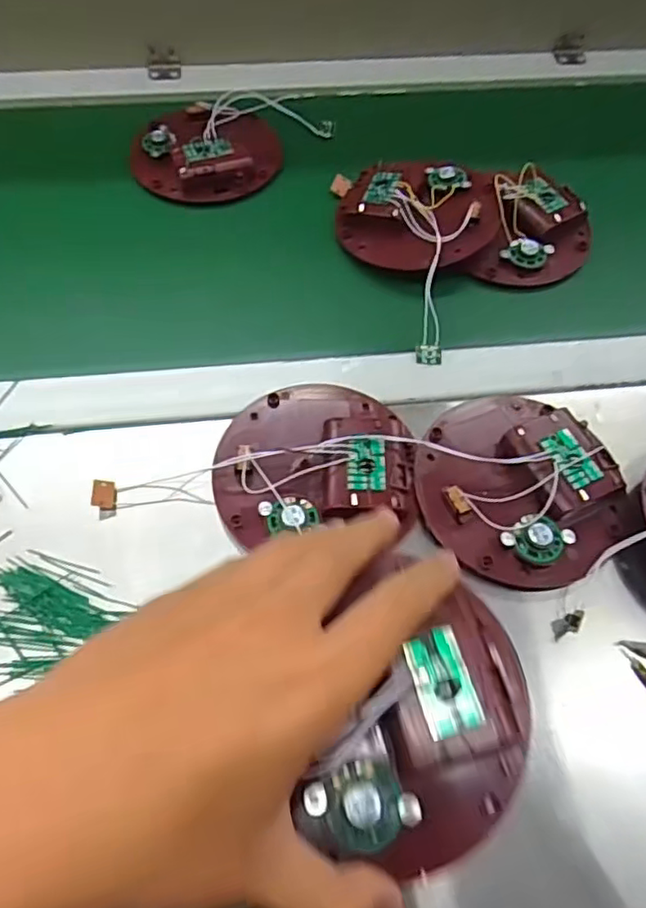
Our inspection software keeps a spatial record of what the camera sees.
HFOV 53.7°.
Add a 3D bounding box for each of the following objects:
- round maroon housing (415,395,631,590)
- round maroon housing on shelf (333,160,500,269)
[{"bbox_3d":[0.112,0.014,0.372,0.110,0.025,0.124,-12,62,-9],"label":"round maroon housing"},{"bbox_3d":[0.071,-0.181,0.476,0.112,0.029,0.108,1,61,-2],"label":"round maroon housing on shelf"}]

